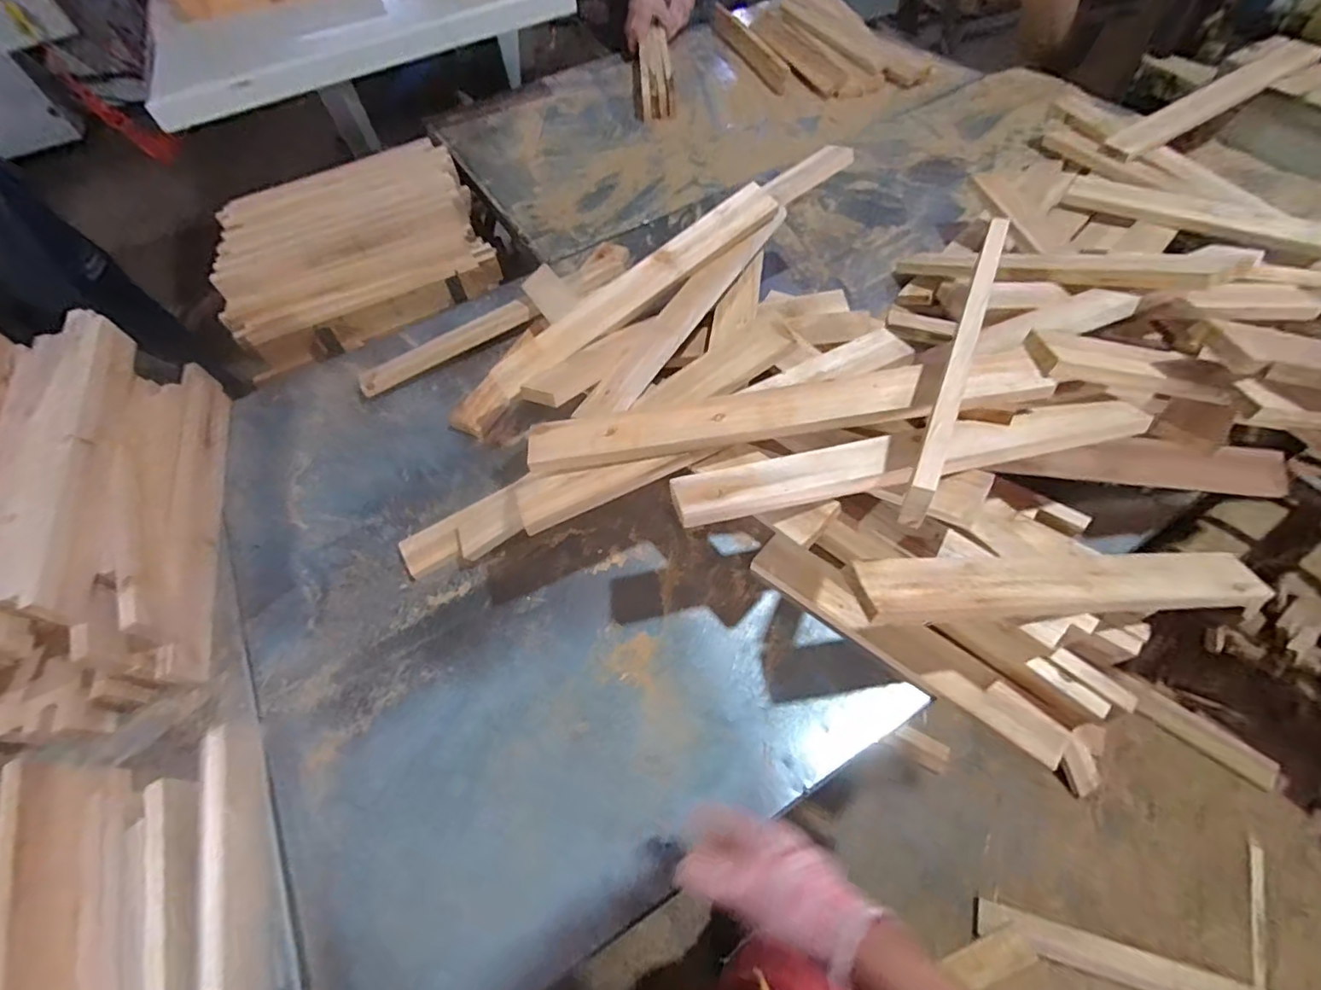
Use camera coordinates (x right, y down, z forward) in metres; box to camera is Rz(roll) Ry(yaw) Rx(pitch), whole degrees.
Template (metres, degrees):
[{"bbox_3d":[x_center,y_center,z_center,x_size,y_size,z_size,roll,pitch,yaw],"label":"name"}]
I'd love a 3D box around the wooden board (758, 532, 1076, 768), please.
[{"bbox_3d":[0.283,0.169,0.664,0.378,0.033,0.056,32,65,23],"label":"wooden board"}]

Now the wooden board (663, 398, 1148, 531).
[{"bbox_3d":[0.263,-0.042,0.577,0.502,0.031,0.065,-12,56,-3],"label":"wooden board"}]

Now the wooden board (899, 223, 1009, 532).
[{"bbox_3d":[0.309,-0.149,0.572,0.022,0.054,0.410,20,61,17],"label":"wooden board"}]

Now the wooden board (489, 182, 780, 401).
[{"bbox_3d":[-0.037,-0.303,0.816,0.483,0.020,0.074,-38,82,-5],"label":"wooden board"}]

